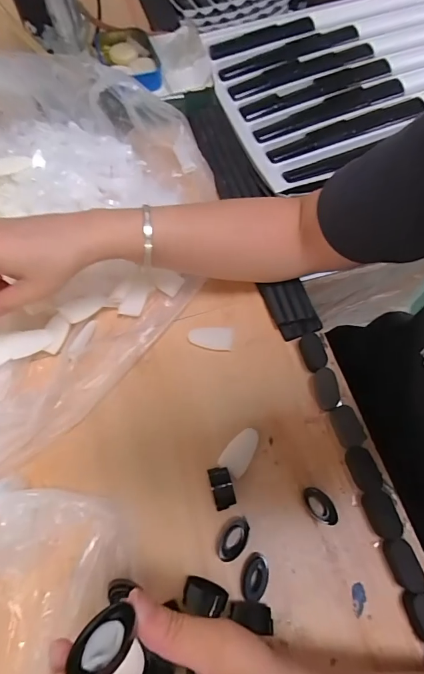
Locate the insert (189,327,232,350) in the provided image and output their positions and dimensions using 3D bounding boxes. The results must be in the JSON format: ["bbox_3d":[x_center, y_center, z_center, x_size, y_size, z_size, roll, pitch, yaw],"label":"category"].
[{"bbox_3d":[-0.001,0.001,0.381,0.044,0.008,0.023,2,67,1],"label":"insert"}]

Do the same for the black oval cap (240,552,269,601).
[{"bbox_3d":[0.034,0.193,0.303,0.021,0.009,0.032,23,69,10],"label":"black oval cap"}]

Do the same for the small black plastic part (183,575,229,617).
[{"bbox_3d":[-0.006,0.203,0.294,0.034,0.023,0.019,14,68,6],"label":"small black plastic part"}]

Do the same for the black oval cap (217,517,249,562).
[{"bbox_3d":[0.018,0.166,0.310,0.034,0.022,0.019,-42,77,-16],"label":"black oval cap"}]

